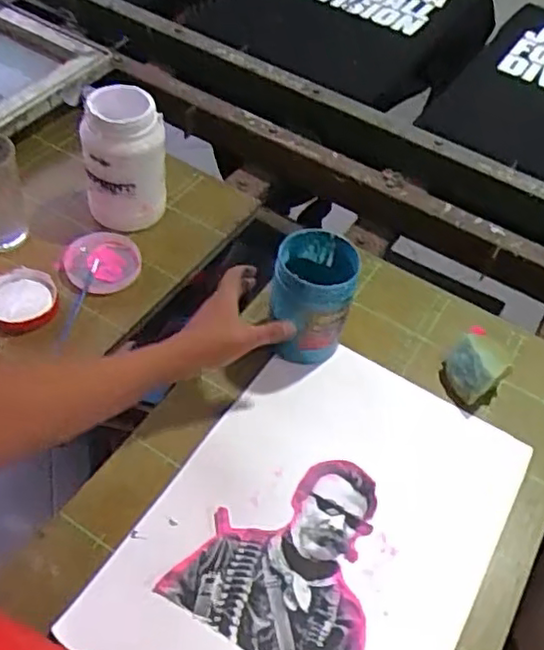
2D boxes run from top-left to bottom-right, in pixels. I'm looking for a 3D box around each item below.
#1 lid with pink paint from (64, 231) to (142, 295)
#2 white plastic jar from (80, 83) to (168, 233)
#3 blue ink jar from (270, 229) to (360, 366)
[{"bbox_3d":[-0.209,-0.079,0.824,0.084,0.020,0.091,3,51,-4],"label":"lid with pink paint"},{"bbox_3d":[-0.186,-0.206,0.832,0.104,0.153,0.083,-4,52,-10],"label":"white plastic jar"},{"bbox_3d":[0.042,-0.030,0.732,0.084,0.121,0.092,7,51,-1],"label":"blue ink jar"}]

